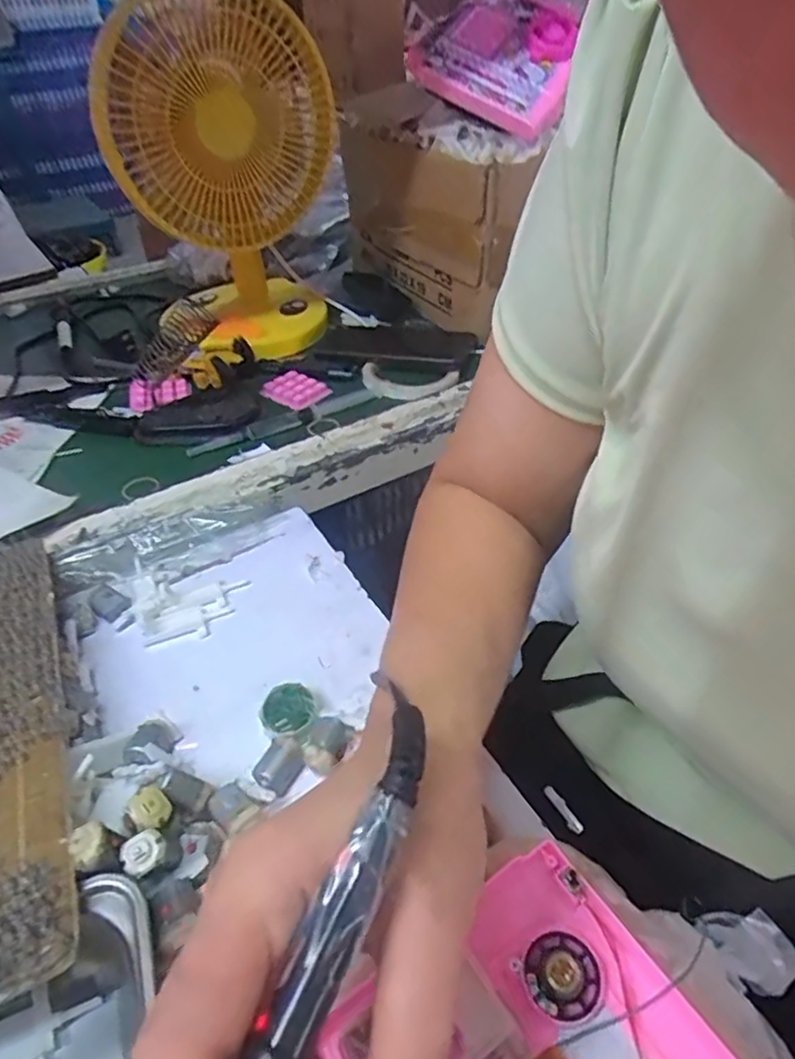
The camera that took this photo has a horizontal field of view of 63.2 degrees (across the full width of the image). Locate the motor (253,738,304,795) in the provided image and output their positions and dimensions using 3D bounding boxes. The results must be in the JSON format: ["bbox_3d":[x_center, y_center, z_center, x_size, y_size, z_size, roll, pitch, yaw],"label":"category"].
[{"bbox_3d":[-0.064,0.128,0.349,0.018,0.015,0.027,17,45,20],"label":"motor"}]

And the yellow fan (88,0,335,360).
[{"bbox_3d":[-0.159,-0.351,0.658,0.181,0.302,0.207,-3,41,-1],"label":"yellow fan"}]

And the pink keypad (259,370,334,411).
[{"bbox_3d":[-0.104,-0.144,0.659,0.066,0.004,0.049,28,50,30],"label":"pink keypad"}]

